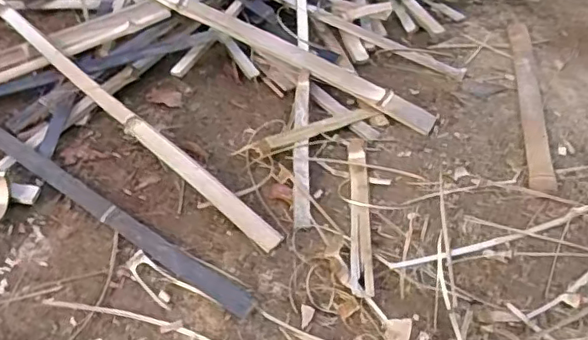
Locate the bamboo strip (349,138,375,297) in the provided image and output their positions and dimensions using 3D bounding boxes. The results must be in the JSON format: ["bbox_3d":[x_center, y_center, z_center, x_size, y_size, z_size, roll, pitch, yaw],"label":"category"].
[{"bbox_3d":[0.113,0.063,0.969,0.037,0.014,0.349,2,44,3],"label":"bamboo strip"}]

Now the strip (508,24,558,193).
[{"bbox_3d":[0.486,-0.156,1.185,0.048,0.017,0.554,2,45,13],"label":"strip"}]

